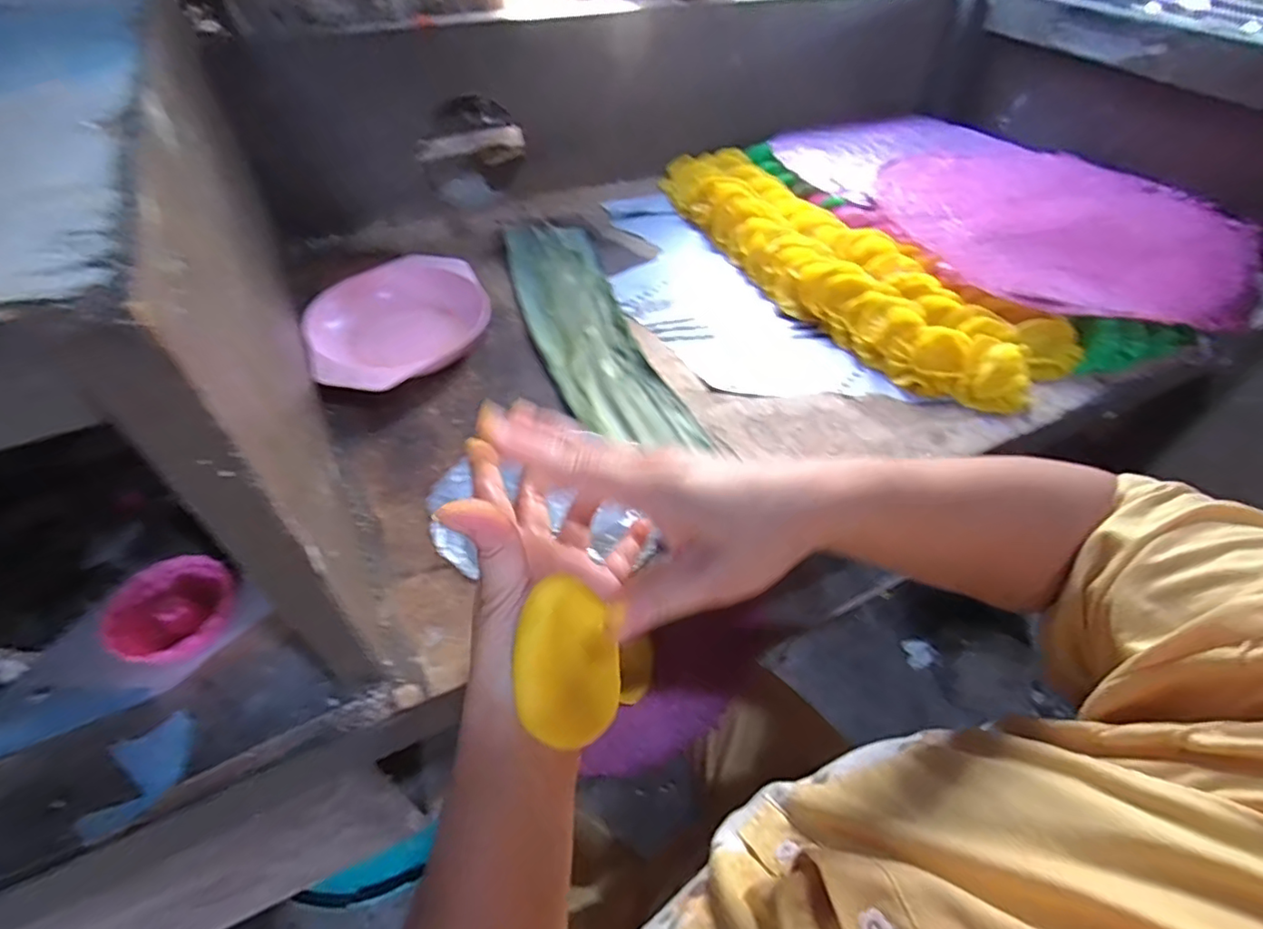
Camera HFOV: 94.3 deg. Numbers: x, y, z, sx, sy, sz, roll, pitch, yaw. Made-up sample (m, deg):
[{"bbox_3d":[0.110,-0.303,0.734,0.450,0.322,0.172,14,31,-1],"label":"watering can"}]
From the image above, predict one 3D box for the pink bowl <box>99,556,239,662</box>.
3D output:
[{"bbox_3d":[-0.260,0.083,0.336,0.073,0.023,0.059,33,55,25],"label":"pink bowl"}]

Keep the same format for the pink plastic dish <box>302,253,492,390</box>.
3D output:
[{"bbox_3d":[-0.203,-0.121,0.510,0.133,0.032,0.166,31,55,24],"label":"pink plastic dish"}]

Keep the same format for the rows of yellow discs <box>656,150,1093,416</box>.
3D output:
[{"bbox_3d":[0.189,-0.218,0.602,0.152,0.042,0.491,-26,54,-23],"label":"rows of yellow discs"}]

